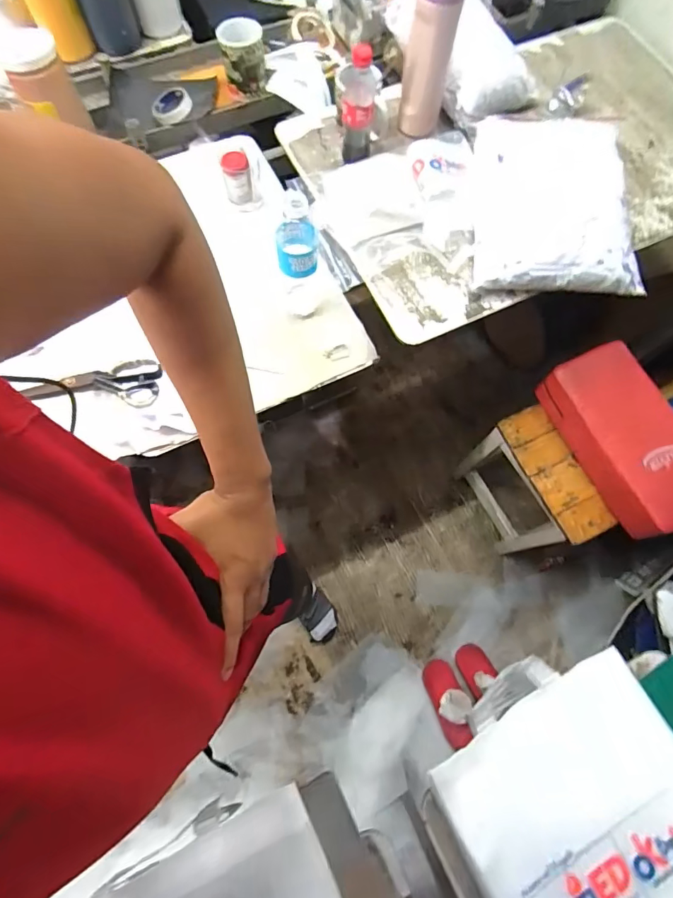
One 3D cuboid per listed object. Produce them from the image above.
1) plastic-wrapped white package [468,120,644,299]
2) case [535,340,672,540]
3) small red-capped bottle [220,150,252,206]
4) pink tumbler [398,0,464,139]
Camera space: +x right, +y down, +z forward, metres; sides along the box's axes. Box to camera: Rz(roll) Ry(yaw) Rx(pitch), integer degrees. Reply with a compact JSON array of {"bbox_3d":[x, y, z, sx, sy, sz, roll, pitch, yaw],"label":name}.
[{"bbox_3d":[0.382,-0.440,0.783,0.265,0.087,0.341,4,72,0],"label":"plastic-wrapped white package"},{"bbox_3d":[0.640,-0.028,0.984,0.209,0.087,0.402,-24,75,-9],"label":"case"},{"bbox_3d":[-0.176,-0.477,0.799,0.051,0.088,0.048,-12,73,-6],"label":"small red-capped bottle"},{"bbox_3d":[0.159,-0.688,0.762,0.071,0.261,0.069,1,72,-2],"label":"pink tumbler"}]

